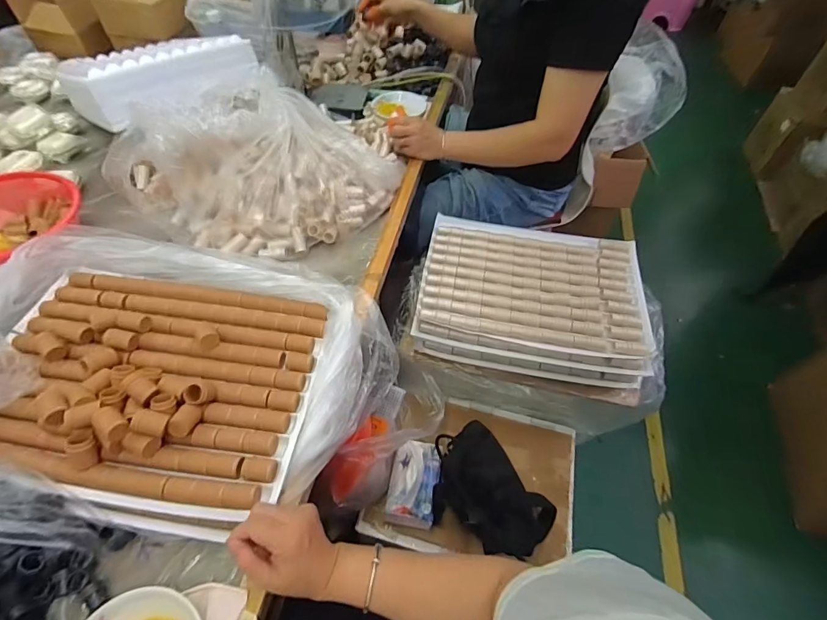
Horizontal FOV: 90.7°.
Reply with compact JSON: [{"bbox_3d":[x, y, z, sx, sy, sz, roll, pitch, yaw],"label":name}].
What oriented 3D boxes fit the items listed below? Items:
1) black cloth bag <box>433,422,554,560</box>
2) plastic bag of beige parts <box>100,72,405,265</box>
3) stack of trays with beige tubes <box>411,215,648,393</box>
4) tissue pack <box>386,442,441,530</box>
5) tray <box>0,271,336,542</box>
[{"bbox_3d":[0.144,0.343,0.762,0.190,0.146,0.226,-33,61,-23],"label":"black cloth bag"},{"bbox_3d":[-0.297,-0.276,0.734,0.433,0.199,0.323,26,57,17],"label":"plastic bag of beige parts"},{"bbox_3d":[0.244,-0.032,0.873,0.445,0.099,0.320,9,53,5],"label":"stack of trays with beige tubes"},{"bbox_3d":[0.001,0.330,0.784,0.090,0.070,0.145,8,53,4],"label":"tissue pack"},{"bbox_3d":[-0.341,0.081,0.526,0.420,0.068,0.315,8,53,5],"label":"tray"}]

